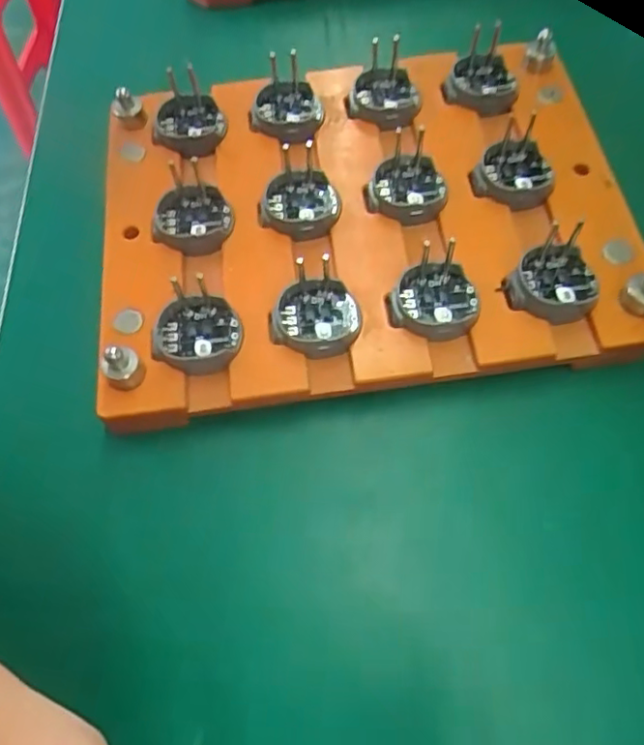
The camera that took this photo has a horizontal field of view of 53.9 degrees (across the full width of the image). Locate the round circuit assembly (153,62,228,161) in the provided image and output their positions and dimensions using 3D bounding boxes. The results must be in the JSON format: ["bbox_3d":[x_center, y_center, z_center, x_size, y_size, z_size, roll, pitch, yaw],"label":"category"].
[{"bbox_3d":[-0.053,-0.101,0.250,0.028,0.027,0.028,-1,63,1],"label":"round circuit assembly"}]

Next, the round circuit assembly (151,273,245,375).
[{"bbox_3d":[-0.040,-0.015,0.208,0.029,0.008,0.029,-1,63,1],"label":"round circuit assembly"}]

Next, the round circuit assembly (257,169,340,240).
[{"bbox_3d":[-0.008,-0.062,0.232,0.029,0.008,0.024,2,63,3],"label":"round circuit assembly"}]

